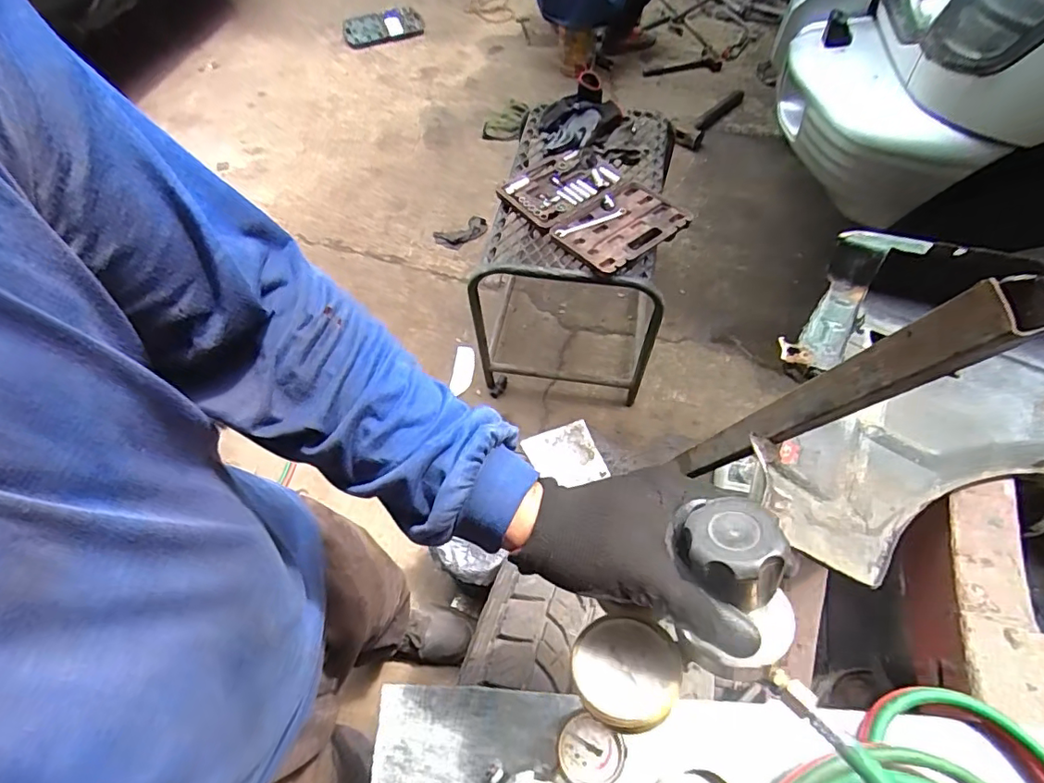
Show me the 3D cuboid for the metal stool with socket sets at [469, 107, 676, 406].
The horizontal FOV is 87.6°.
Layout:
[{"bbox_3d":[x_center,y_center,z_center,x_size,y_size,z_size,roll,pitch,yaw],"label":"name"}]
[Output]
[{"bbox_3d":[0.142,-0.355,1.514,0.454,0.505,0.571,5,59,5],"label":"metal stool with socket sets"}]

